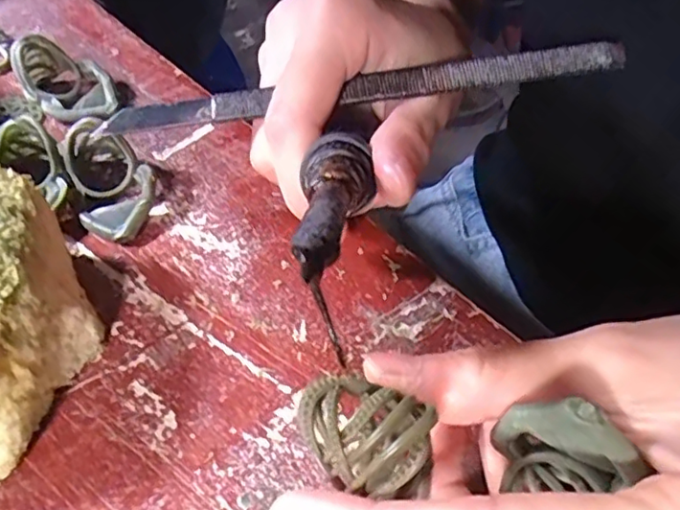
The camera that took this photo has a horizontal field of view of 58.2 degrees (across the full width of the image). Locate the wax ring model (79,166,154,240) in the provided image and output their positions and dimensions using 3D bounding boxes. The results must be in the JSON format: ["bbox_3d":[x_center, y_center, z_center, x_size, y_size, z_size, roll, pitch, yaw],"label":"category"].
[{"bbox_3d":[-0.075,-0.017,0.217,0.028,0.013,0.017,-36,60,-28],"label":"wax ring model"}]

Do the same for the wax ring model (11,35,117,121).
[{"bbox_3d":[-0.115,-0.076,0.254,0.033,0.027,0.035,-20,54,-19],"label":"wax ring model"}]

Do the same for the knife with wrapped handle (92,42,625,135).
[{"bbox_3d":[0.005,-0.052,0.192,0.162,0.007,0.008,-7,50,3],"label":"knife with wrapped handle"}]

